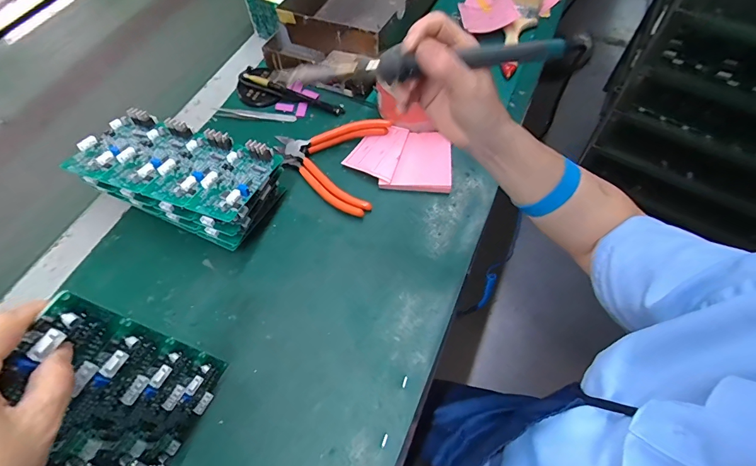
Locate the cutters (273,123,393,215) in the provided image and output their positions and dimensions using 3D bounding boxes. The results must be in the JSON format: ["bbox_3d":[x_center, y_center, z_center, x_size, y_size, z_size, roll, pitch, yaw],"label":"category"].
[{"bbox_3d":[-0.063,-0.093,0.474,0.130,0.013,0.140,8,62,7],"label":"cutters"}]

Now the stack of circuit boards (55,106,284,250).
[{"bbox_3d":[-0.214,-0.061,0.429,0.193,0.079,0.101,17,63,12],"label":"stack of circuit boards"}]

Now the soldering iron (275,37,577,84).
[{"bbox_3d":[0.030,-0.117,0.268,0.193,0.030,0.021,-7,61,-2],"label":"soldering iron"}]

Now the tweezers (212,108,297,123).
[{"bbox_3d":[-0.168,-0.162,0.526,0.110,0.010,0.013,5,61,5],"label":"tweezers"}]

